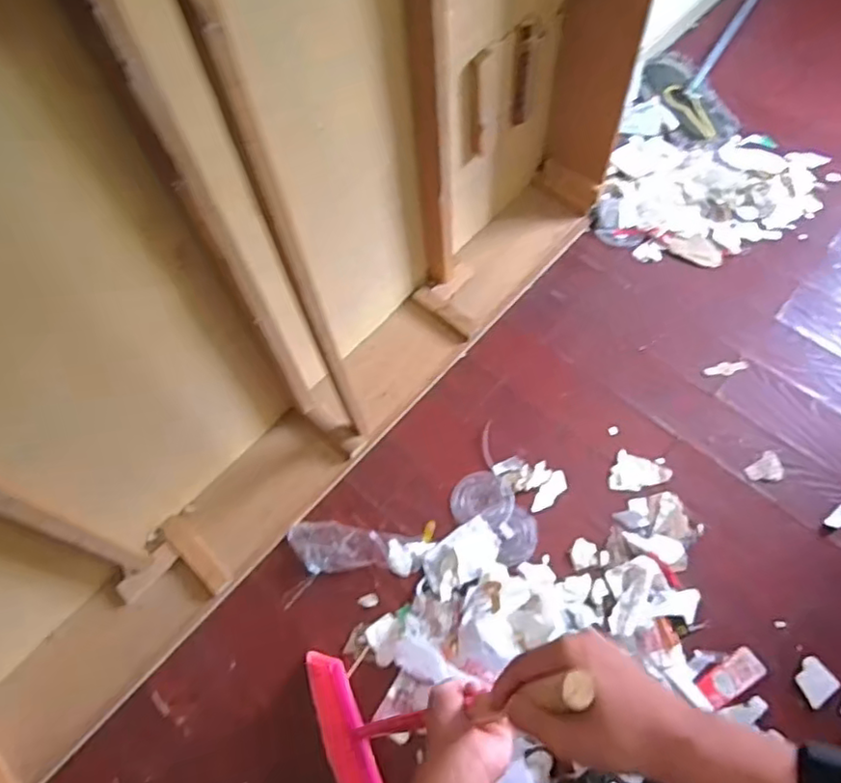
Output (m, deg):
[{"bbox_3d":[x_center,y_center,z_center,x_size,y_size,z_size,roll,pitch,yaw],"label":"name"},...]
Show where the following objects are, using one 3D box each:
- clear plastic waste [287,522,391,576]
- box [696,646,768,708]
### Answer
[{"bbox_3d":[-0.183,0.340,1.340,0.217,0.035,0.100,0,63,3],"label":"clear plastic waste"},{"bbox_3d":[0.608,0.554,1.192,0.133,0.017,0.061,-29,65,-11],"label":"box"}]

